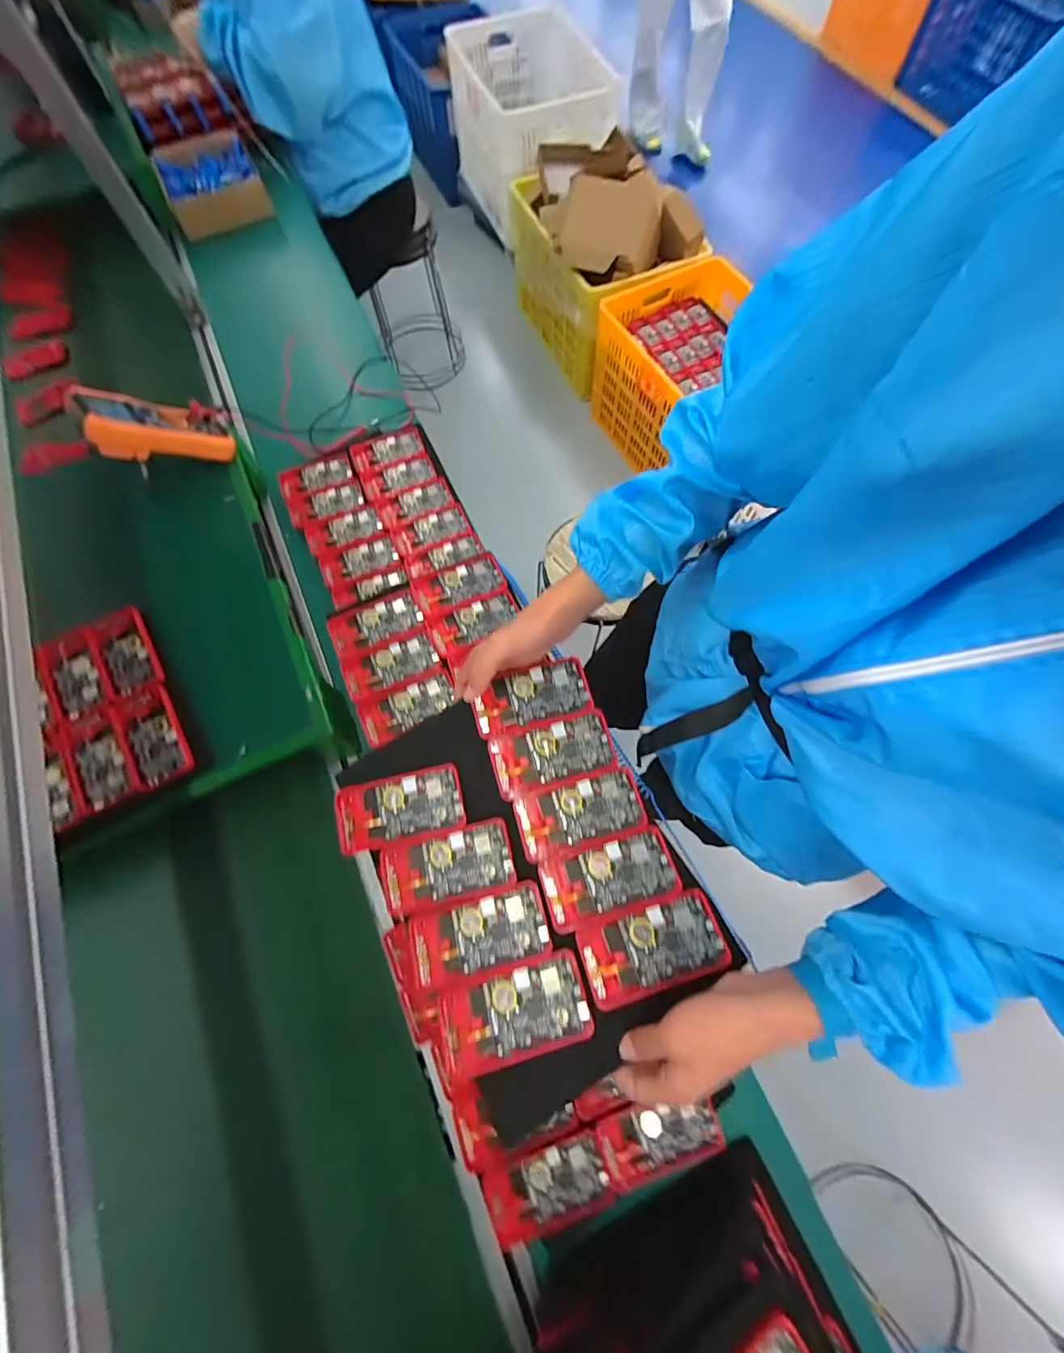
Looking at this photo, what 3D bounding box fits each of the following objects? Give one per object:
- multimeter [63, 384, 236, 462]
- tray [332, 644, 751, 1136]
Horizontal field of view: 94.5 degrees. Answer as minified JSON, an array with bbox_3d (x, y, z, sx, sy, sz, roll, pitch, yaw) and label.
[{"bbox_3d":[-0.515,-0.343,0.683,0.081,0.059,0.191,37,35,15],"label":"multimeter"},{"bbox_3d":[-0.007,0.171,0.459,0.260,0.034,0.327,-27,69,-9],"label":"tray"}]

